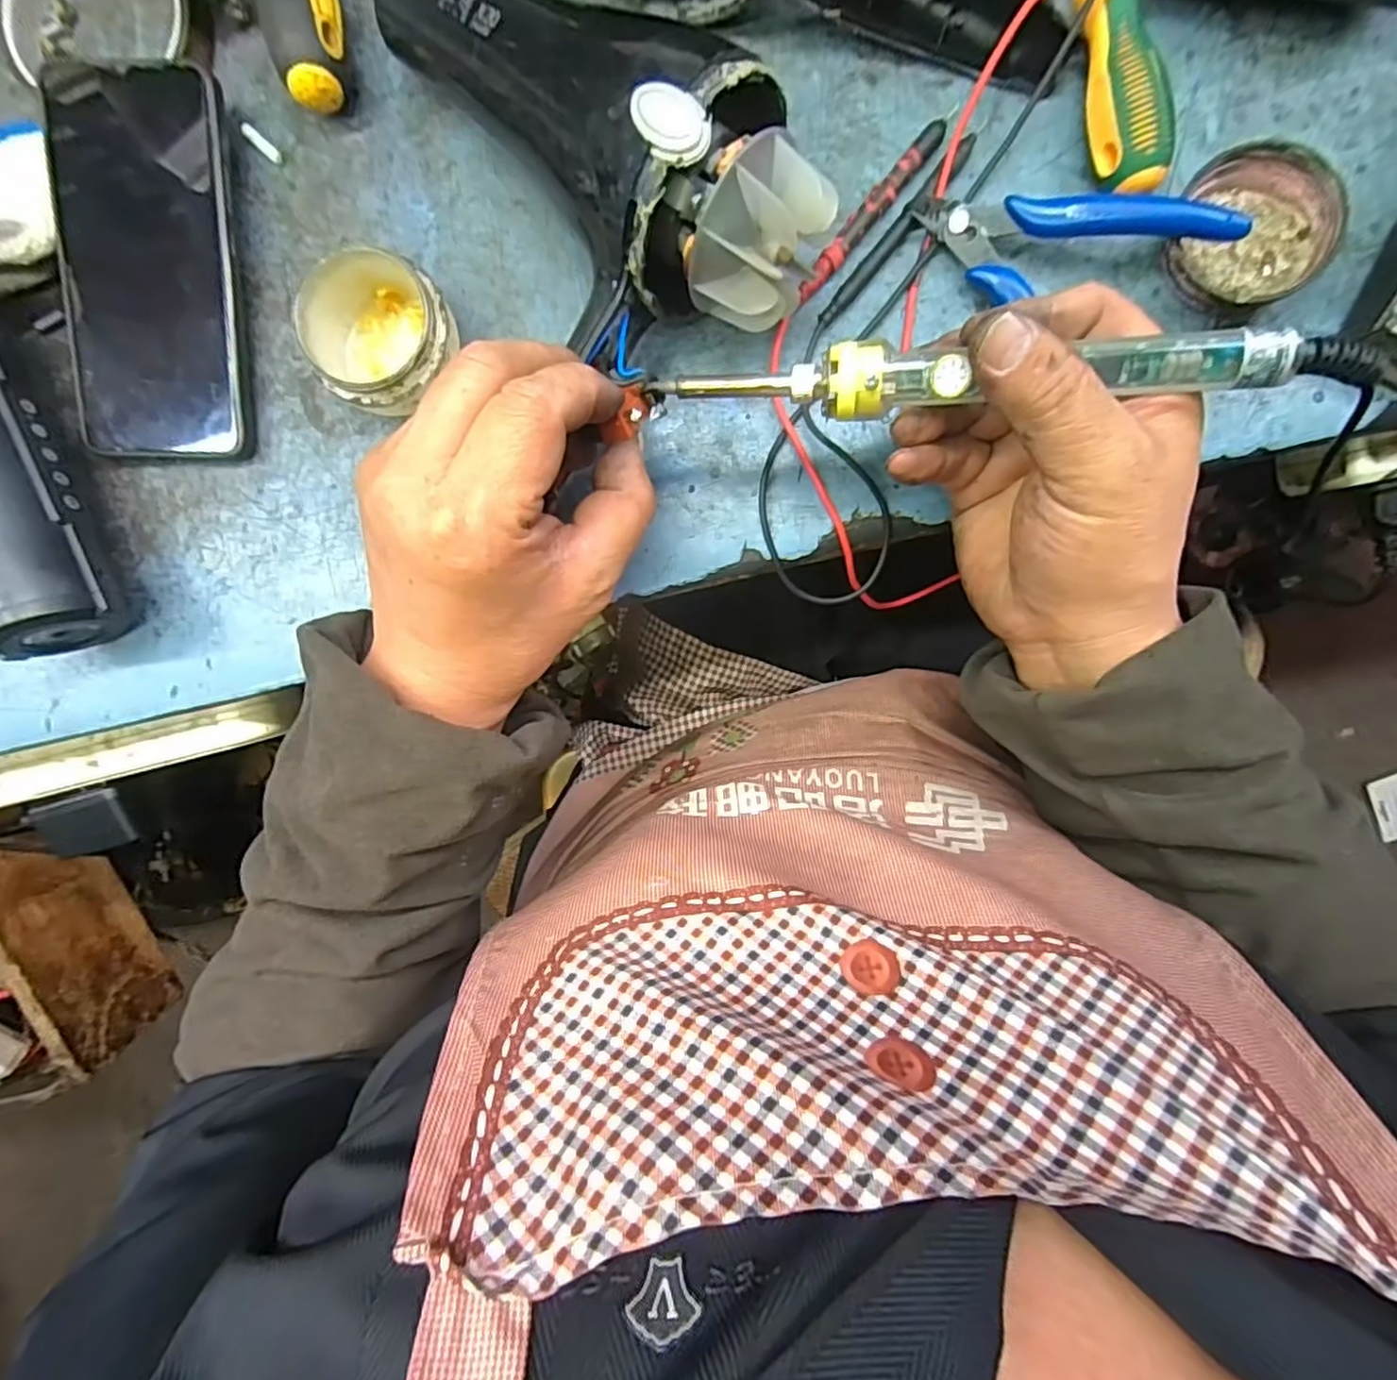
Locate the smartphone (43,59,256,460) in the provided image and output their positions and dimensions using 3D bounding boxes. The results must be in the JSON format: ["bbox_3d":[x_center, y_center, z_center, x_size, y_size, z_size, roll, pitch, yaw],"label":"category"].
[{"bbox_3d":[-0.248,-0.191,0.298,0.078,0.013,0.160,2,97,3],"label":"smartphone"}]

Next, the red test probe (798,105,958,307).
[{"bbox_3d":[0.078,-0.214,0.290,0.009,0.008,0.099,41,94,0],"label":"red test probe"}]

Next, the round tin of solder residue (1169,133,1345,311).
[{"bbox_3d":[0.231,-0.193,0.277,0.061,0.024,0.061,0,93,3],"label":"round tin of solder residue"}]

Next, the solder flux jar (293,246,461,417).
[{"bbox_3d":[-0.139,-0.154,0.291,0.058,0.040,0.060,0,93,3],"label":"solder flux jar"}]

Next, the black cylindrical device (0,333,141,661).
[{"bbox_3d":[-0.306,-0.094,0.291,0.054,0.051,0.152,-19,92,3],"label":"black cylindrical device"}]

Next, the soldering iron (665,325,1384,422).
[{"bbox_3d":[0.099,-0.108,0.224,0.229,0.015,0.021,1,95,8],"label":"soldering iron"}]

